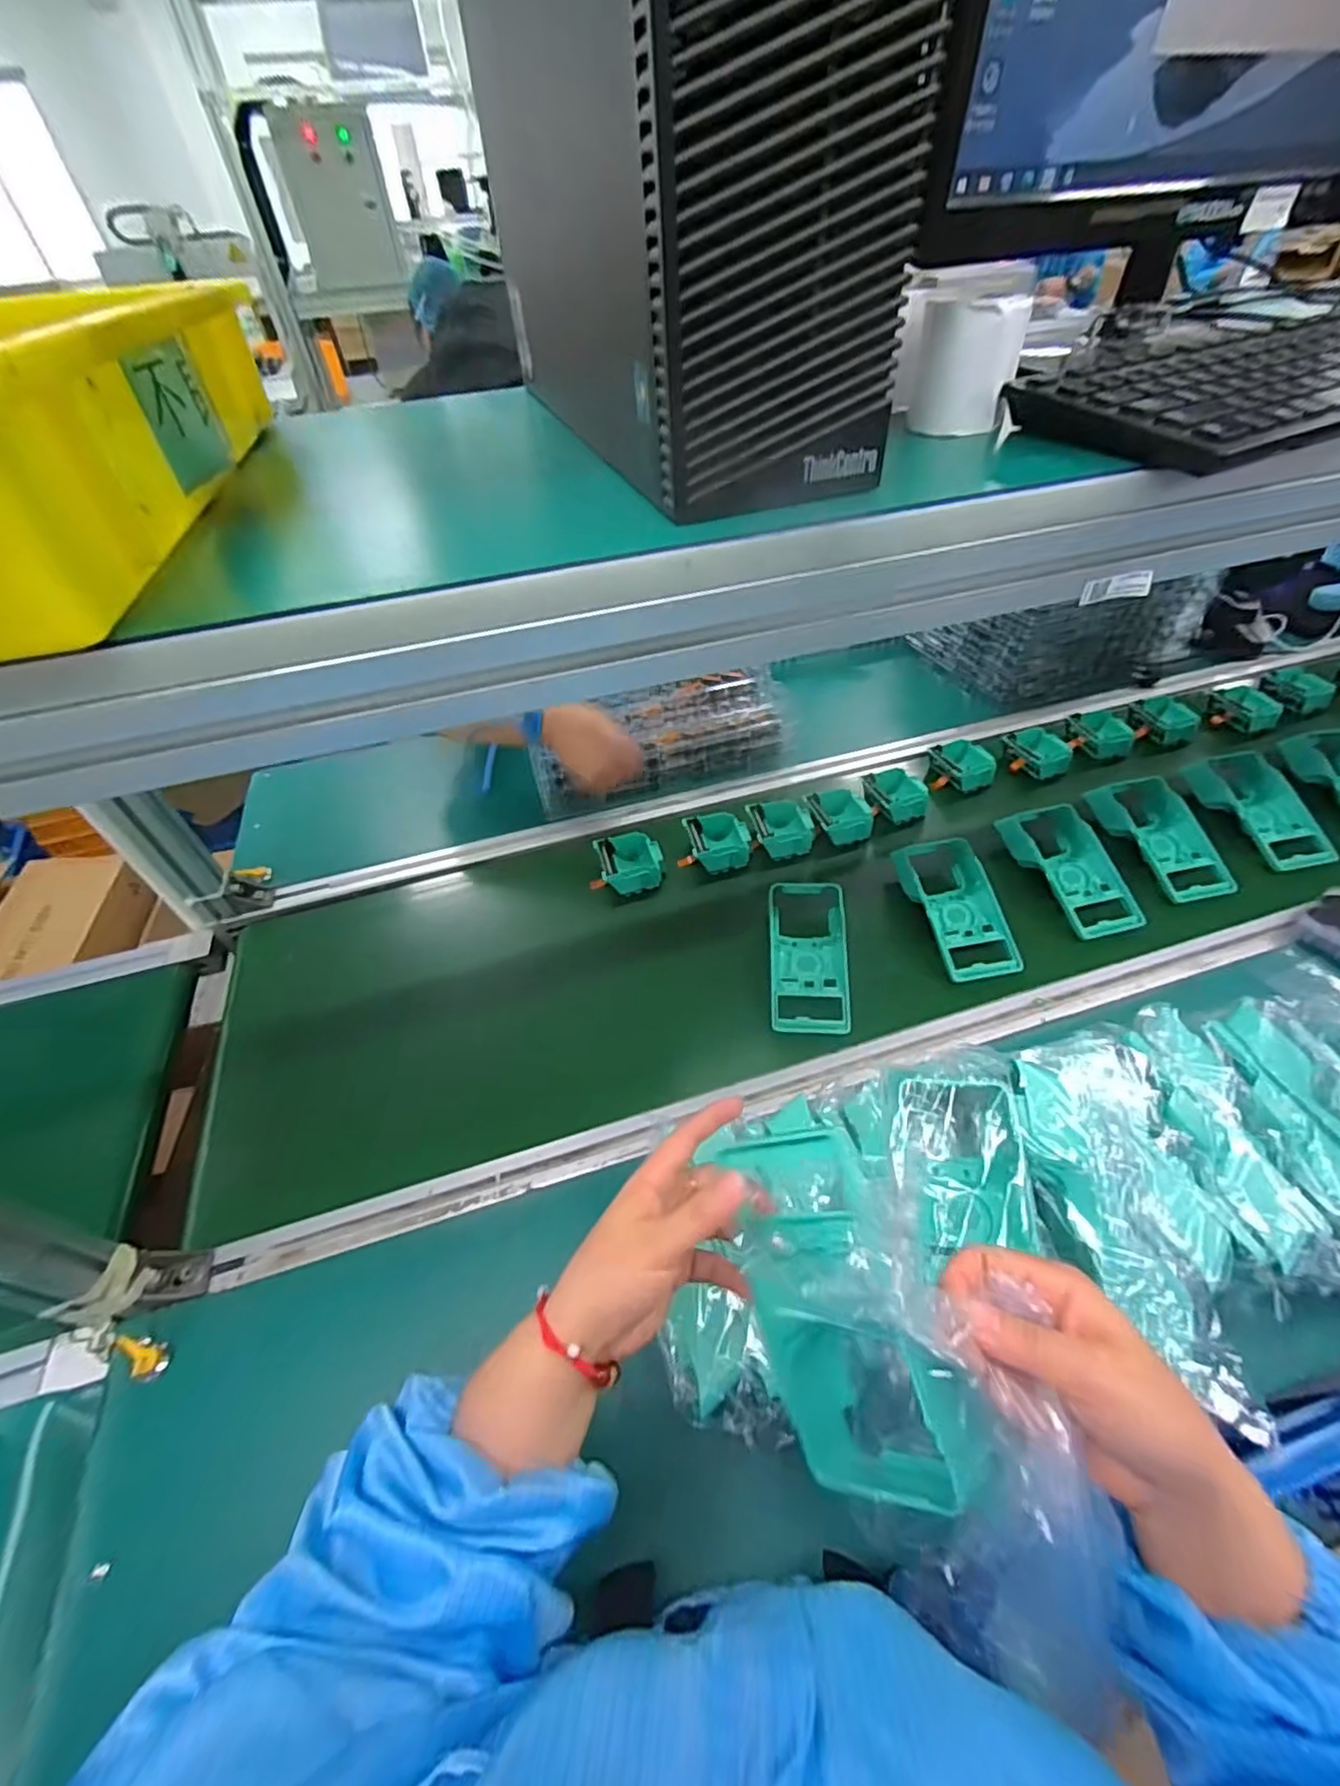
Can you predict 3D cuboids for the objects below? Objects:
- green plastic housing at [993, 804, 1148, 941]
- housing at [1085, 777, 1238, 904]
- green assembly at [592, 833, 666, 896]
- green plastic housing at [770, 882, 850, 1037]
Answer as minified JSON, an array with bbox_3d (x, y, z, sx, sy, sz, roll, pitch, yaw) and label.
[{"bbox_3d":[0.476,-0.030,0.766,0.098,0.037,0.180,-13,49,-6],"label":"green plastic housing"},{"bbox_3d":[0.603,-0.072,0.787,0.100,0.039,0.177,-13,50,-6],"label":"housing"},{"bbox_3d":[-0.055,-0.032,0.821,0.093,0.045,0.080,-12,49,-6],"label":"green assembly"},{"bbox_3d":[0.149,0.061,0.703,0.086,0.035,0.184,1,49,6],"label":"green plastic housing"}]

